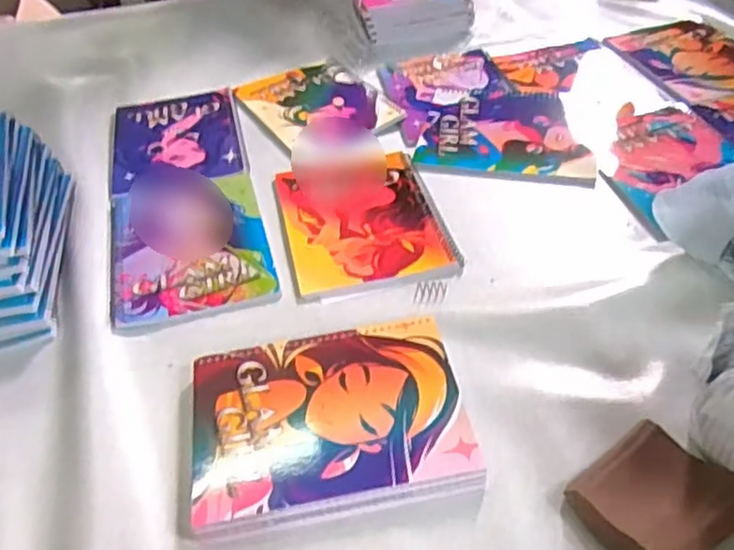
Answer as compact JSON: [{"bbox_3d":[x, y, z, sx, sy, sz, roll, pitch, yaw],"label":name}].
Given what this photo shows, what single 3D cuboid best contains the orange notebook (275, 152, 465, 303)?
[{"bbox_3d":[-0.007,-0.058,0.678,0.155,0.007,0.198,-12,42,-6],"label":"orange notebook"}]

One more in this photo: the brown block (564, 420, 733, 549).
[{"bbox_3d":[0.185,0.142,0.435,0.097,0.022,0.083,-26,46,-21],"label":"brown block"}]

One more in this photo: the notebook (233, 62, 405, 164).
[{"bbox_3d":[-0.061,-0.213,0.844,0.145,0.007,0.204,-25,46,-20],"label":"notebook"}]

